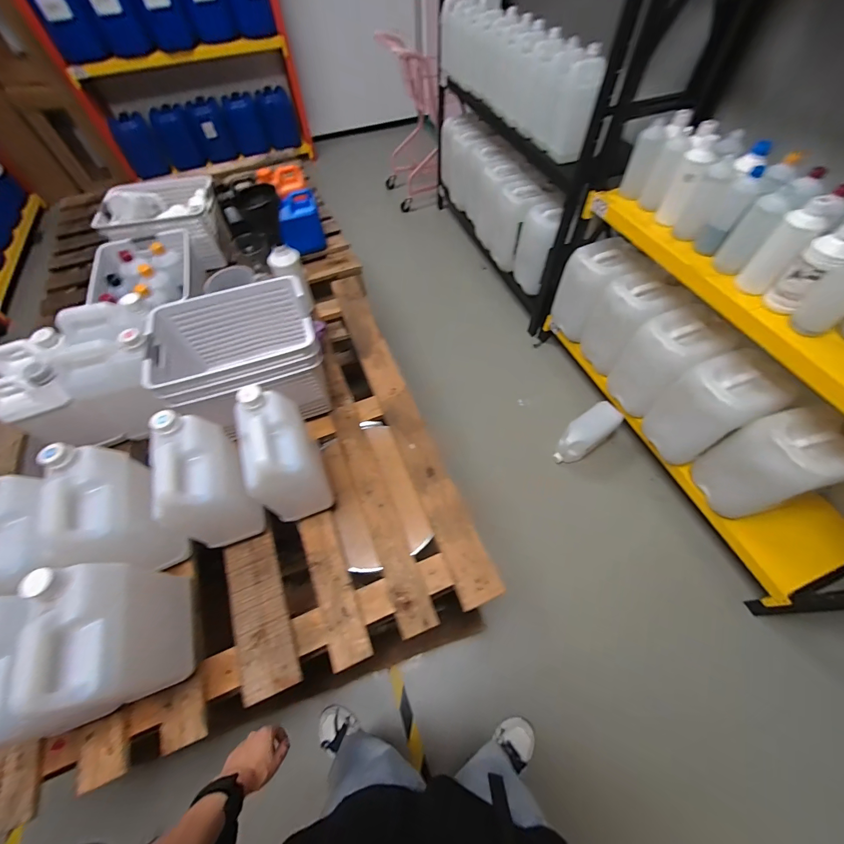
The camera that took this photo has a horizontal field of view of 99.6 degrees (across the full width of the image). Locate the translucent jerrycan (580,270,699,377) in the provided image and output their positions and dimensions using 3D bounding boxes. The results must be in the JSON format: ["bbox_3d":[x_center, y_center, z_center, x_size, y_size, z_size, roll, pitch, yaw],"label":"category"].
[{"bbox_3d":[0.858,-0.400,1.502,0.223,0.384,0.250,-13,59,-6],"label":"translucent jerrycan"}]

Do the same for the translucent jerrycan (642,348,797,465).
[{"bbox_3d":[1.006,-0.035,1.269,0.202,0.378,0.226,-17,60,-8],"label":"translucent jerrycan"}]

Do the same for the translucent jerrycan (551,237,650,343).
[{"bbox_3d":[0.770,-0.588,1.613,0.225,0.380,0.247,-27,62,-14],"label":"translucent jerrycan"}]

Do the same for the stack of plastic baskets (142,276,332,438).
[{"bbox_3d":[-0.434,-0.156,0.896,0.354,0.221,0.277,-18,60,-9],"label":"stack of plastic baskets"}]

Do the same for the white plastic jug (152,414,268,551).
[{"bbox_3d":[-0.431,0.133,0.732,0.111,0.271,0.214,-11,59,-5],"label":"white plastic jug"}]

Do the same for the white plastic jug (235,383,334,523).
[{"bbox_3d":[-0.292,0.079,0.771,0.107,0.289,0.185,-18,60,-9],"label":"white plastic jug"}]

